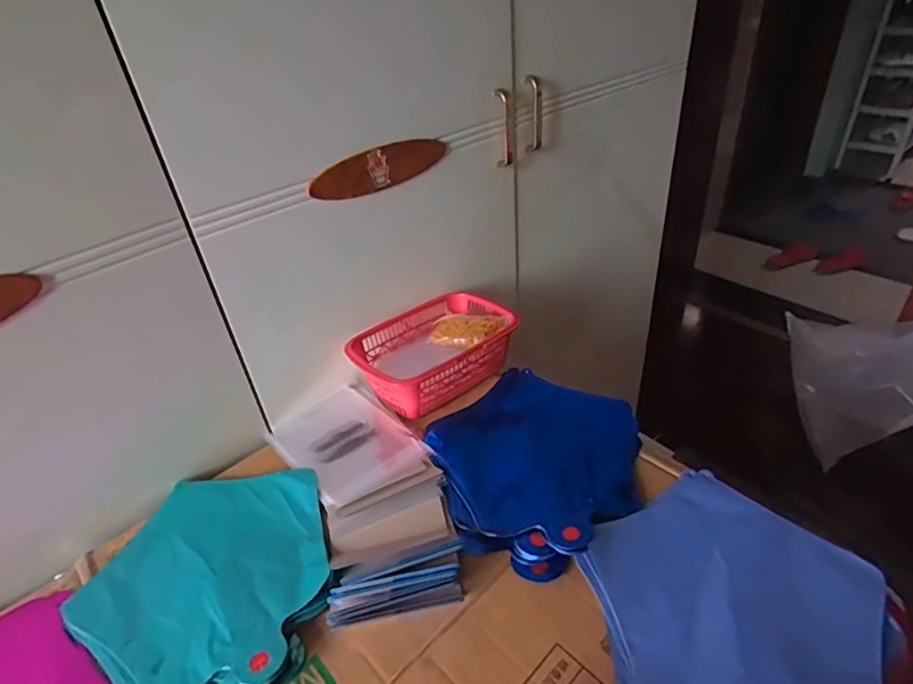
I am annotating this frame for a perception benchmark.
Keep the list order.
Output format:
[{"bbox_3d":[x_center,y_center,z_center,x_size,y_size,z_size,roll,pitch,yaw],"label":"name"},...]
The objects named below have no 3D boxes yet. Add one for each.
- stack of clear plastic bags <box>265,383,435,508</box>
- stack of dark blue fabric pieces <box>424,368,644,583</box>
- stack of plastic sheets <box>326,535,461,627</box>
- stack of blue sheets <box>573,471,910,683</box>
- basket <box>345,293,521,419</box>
[{"bbox_3d":[-0.135,0.117,0.655,0.133,0.018,0.201,-28,36,-30],"label":"stack of clear plastic bags"},{"bbox_3d":[0.084,0.120,0.602,0.242,0.023,0.236,-27,41,-27],"label":"stack of dark blue fabric pieces"},{"bbox_3d":[-0.052,0.213,0.477,0.126,0.030,0.060,-10,36,-7],"label":"stack of plastic sheets"},{"bbox_3d":[0.229,0.223,0.451,0.240,0.011,0.222,-31,43,-31],"label":"stack of blue sheets"},{"bbox_3d":[-0.028,0.010,0.725,0.219,0.065,0.132,-31,43,-32],"label":"basket"}]

